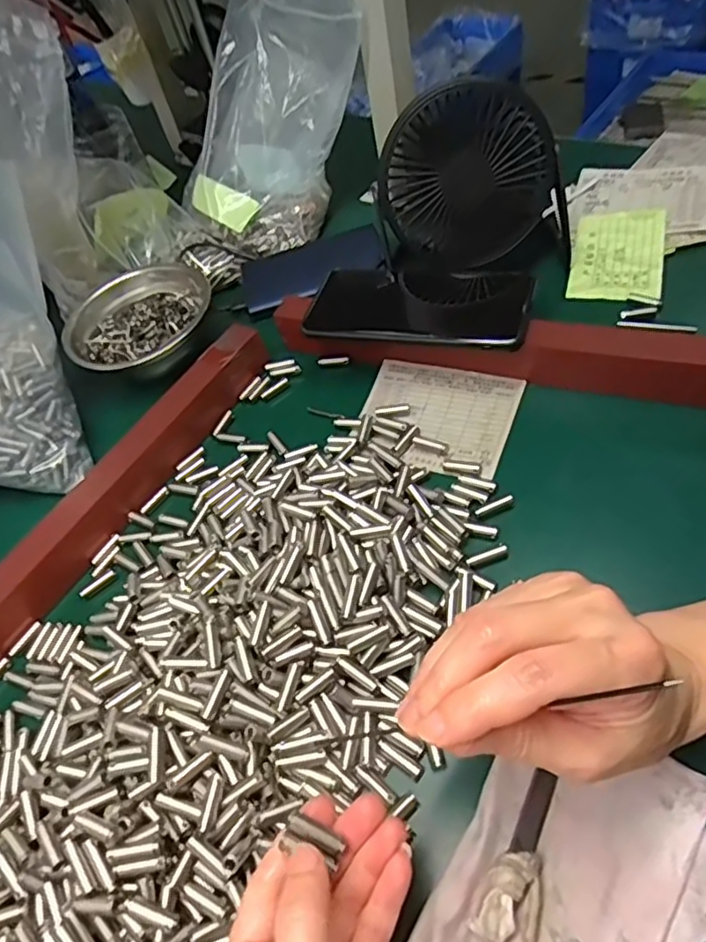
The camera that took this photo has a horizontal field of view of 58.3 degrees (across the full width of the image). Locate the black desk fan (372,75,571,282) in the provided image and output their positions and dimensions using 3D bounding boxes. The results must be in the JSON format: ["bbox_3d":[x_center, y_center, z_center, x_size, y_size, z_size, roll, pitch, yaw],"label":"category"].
[{"bbox_3d":[0.092,-0.238,0.498,0.147,0.128,0.087,-9,51,6],"label":"black desk fan"}]

